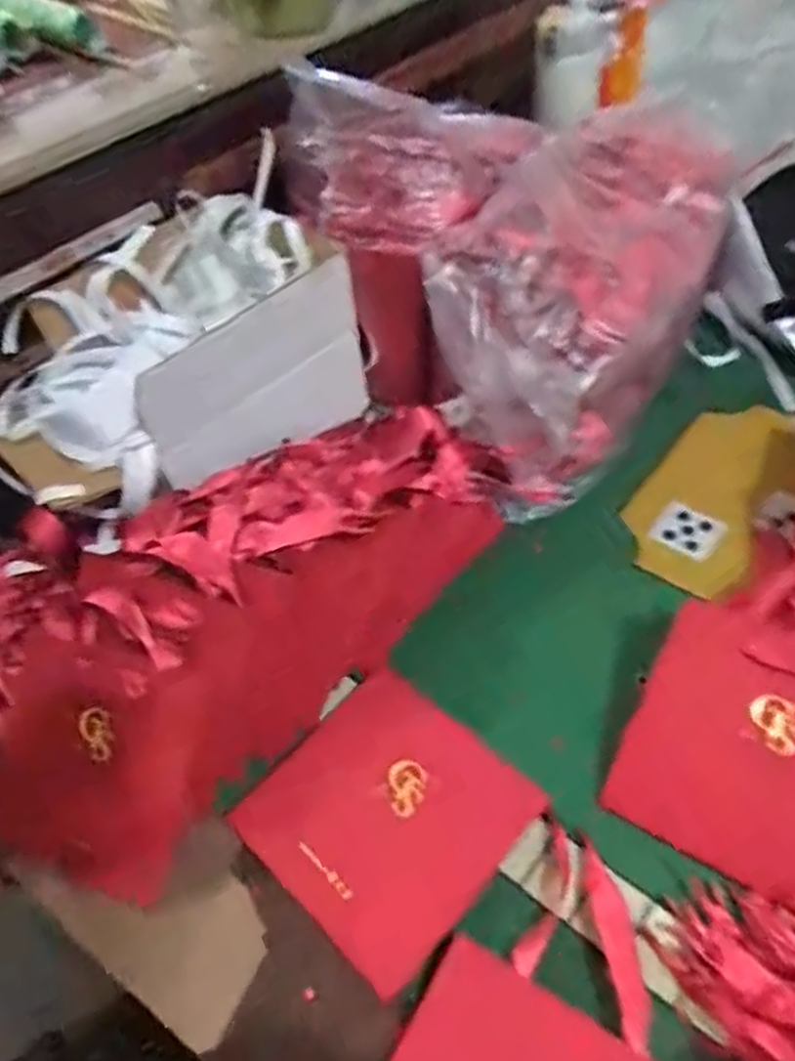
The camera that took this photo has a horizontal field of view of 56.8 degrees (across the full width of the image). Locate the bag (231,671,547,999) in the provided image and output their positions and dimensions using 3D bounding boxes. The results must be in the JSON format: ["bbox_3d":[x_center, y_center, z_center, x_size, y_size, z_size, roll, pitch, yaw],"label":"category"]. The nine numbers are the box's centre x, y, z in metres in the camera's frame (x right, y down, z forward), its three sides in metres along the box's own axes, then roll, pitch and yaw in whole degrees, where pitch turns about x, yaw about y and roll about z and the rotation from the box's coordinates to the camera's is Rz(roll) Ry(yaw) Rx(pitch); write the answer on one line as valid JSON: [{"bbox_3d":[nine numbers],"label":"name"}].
[{"bbox_3d":[-0.008,0.169,0.445,0.142,0.016,0.135,35,62,29],"label":"bag"}]

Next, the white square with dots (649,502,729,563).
[{"bbox_3d":[0.228,0.000,0.578,0.047,0.004,0.039,30,75,16],"label":"white square with dots"}]

